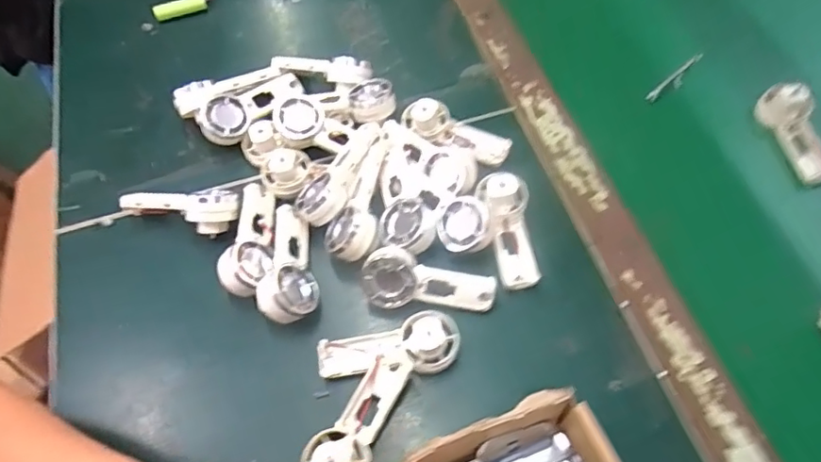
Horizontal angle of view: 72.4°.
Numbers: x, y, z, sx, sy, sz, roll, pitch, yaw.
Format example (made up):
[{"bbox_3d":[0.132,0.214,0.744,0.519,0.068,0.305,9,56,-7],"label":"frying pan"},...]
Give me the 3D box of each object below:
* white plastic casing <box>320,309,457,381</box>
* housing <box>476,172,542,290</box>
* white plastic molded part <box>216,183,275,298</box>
[{"bbox_3d":[-0.014,0.080,0.376,0.095,0.026,0.037,-14,60,-6],"label":"white plastic casing"},{"bbox_3d":[0.077,0.000,0.428,0.034,0.020,0.089,-8,73,-2],"label":"housing"},{"bbox_3d":[-0.125,0.005,0.429,0.035,0.027,0.094,-6,60,-1],"label":"white plastic molded part"}]

